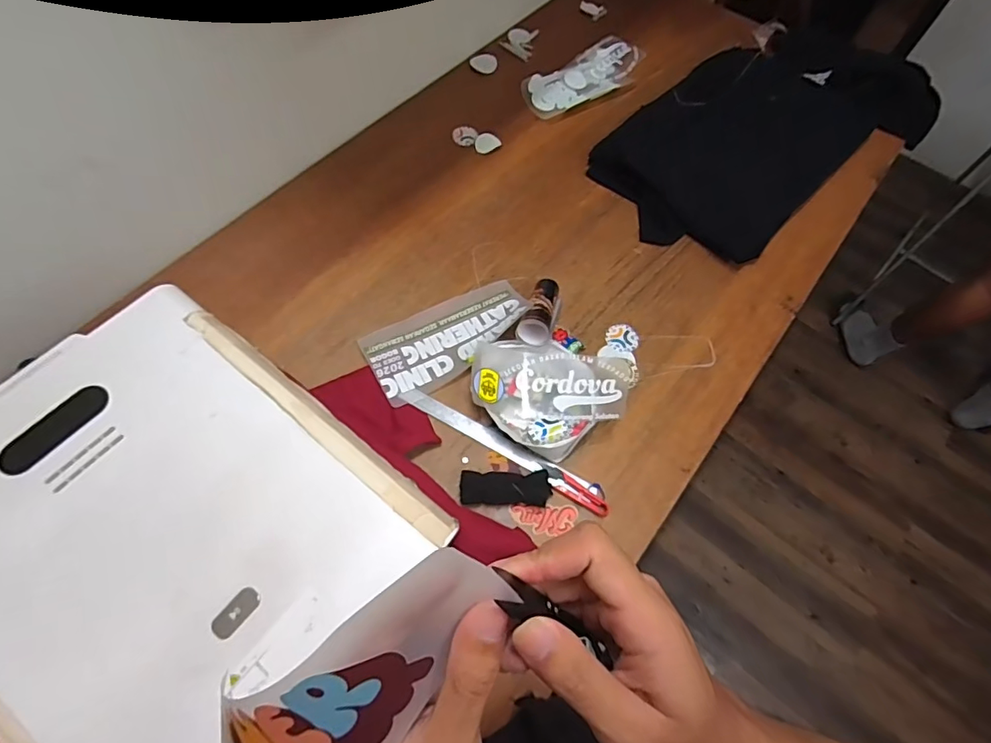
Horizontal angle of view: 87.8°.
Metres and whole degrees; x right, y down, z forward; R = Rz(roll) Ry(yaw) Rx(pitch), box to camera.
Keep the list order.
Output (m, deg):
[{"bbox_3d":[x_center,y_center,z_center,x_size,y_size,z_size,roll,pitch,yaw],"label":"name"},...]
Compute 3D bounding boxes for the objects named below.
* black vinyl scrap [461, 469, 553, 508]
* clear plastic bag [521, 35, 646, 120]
[{"bbox_3d":[0.015,0.167,0.733,0.127,0.031,0.047,-2,64,-2],"label":"black vinyl scrap"},{"bbox_3d":[0.212,-0.681,1.173,0.346,0.017,0.142,-39,71,-18],"label":"clear plastic bag"}]

